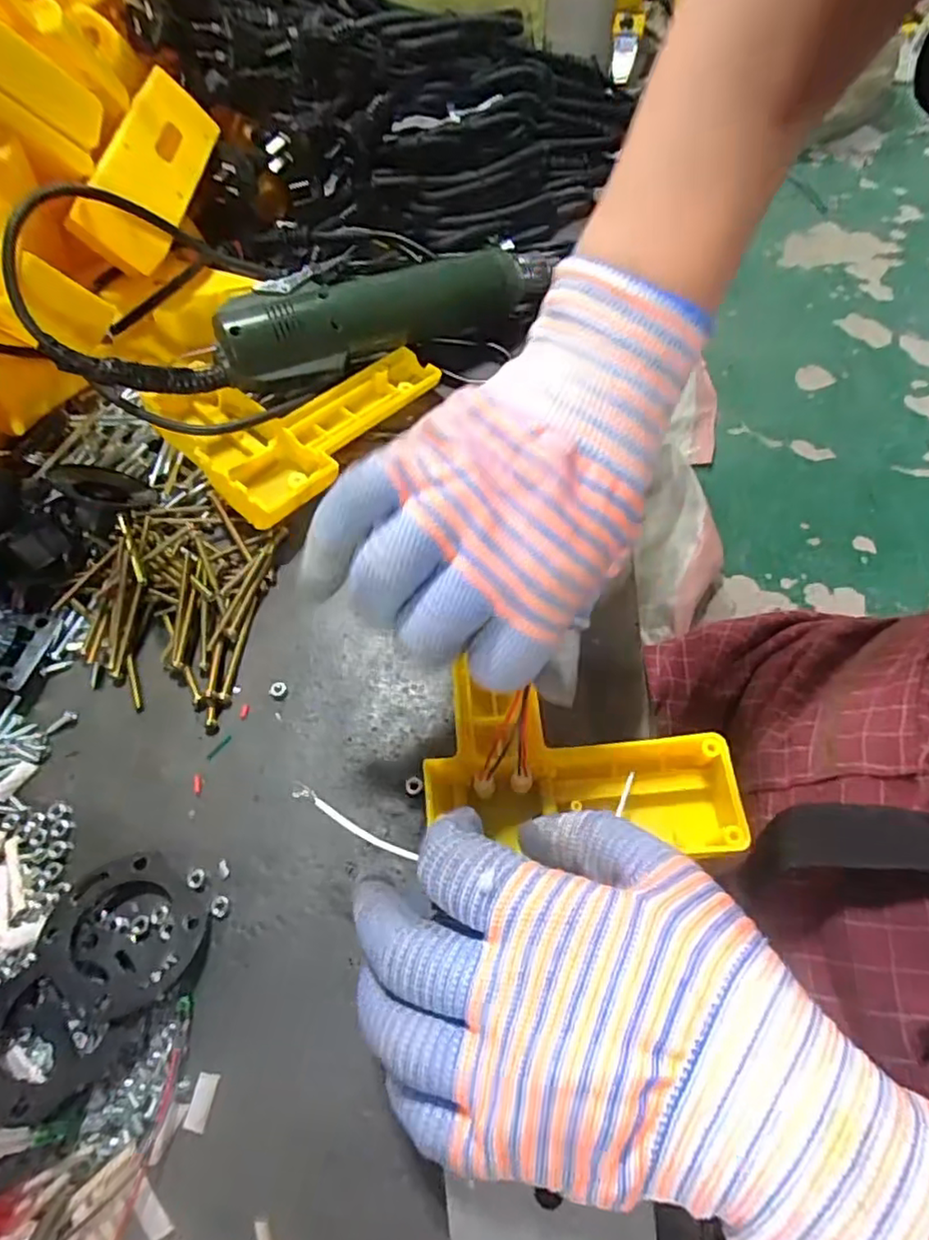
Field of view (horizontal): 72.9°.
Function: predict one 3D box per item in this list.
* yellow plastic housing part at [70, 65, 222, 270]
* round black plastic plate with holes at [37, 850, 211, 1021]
[{"bbox_3d":[-0.177,-0.253,0.356,0.023,0.046,0.130,-18,52,36],"label":"yellow plastic housing part"},{"bbox_3d":[-0.126,0.115,0.236,0.055,0.015,0.050,-2,59,3],"label":"round black plastic plate with holes"}]

